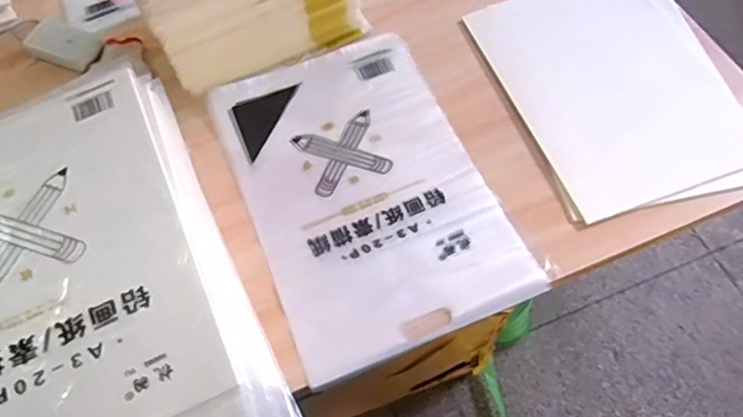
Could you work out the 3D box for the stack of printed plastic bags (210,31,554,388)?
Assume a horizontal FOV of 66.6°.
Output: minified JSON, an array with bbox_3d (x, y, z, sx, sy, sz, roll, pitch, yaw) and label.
[{"bbox_3d":[-0.018,-0.041,0.802,0.315,0.029,0.481,-23,63,-7],"label":"stack of printed plastic bags"}]

